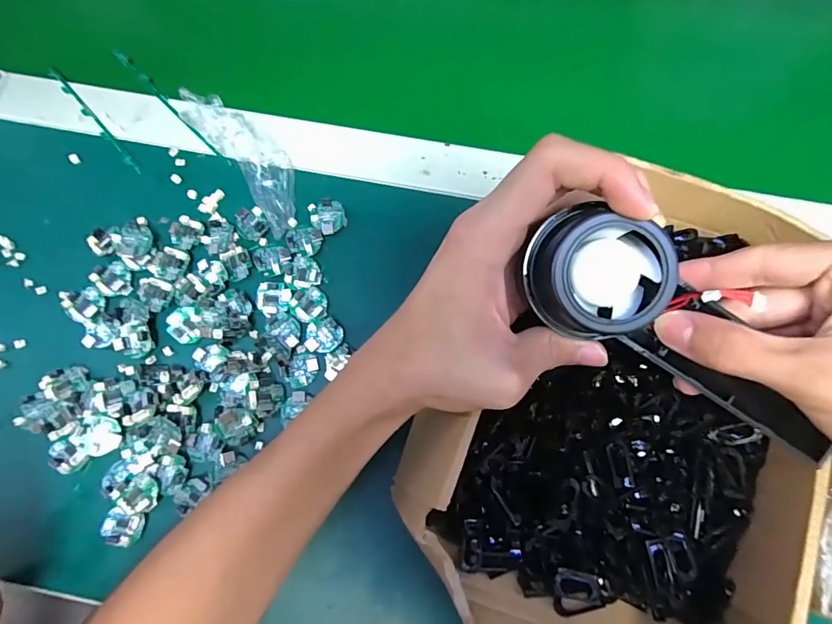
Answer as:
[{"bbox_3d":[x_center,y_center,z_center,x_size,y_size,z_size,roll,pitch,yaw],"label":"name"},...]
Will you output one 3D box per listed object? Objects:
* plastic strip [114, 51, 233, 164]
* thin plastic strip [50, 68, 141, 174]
[{"bbox_3d":[-0.192,-0.163,0.352,0.007,0.005,0.154,-43,76,-10],"label":"plastic strip"},{"bbox_3d":[-0.248,-0.149,0.352,0.006,0.004,0.126,-41,76,-10],"label":"thin plastic strip"}]

